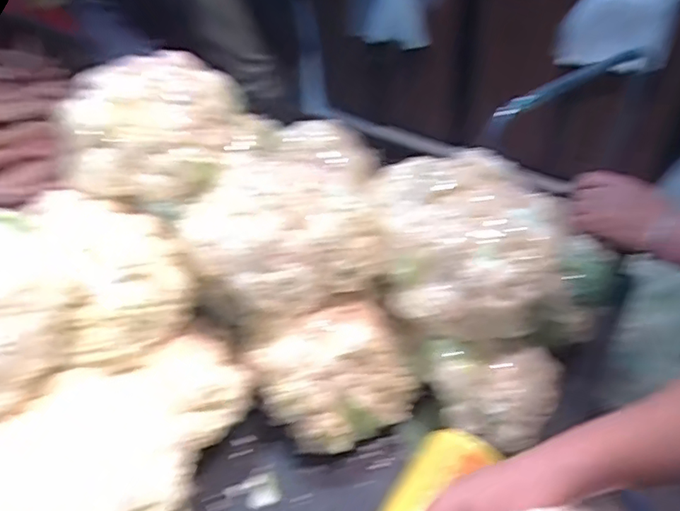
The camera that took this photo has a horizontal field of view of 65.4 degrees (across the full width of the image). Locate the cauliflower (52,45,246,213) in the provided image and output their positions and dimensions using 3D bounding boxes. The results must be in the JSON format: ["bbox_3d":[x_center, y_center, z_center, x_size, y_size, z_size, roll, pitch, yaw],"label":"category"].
[{"bbox_3d":[-0.220,-0.156,0.635,0.174,0.111,0.172,8,45,15],"label":"cauliflower"}]

